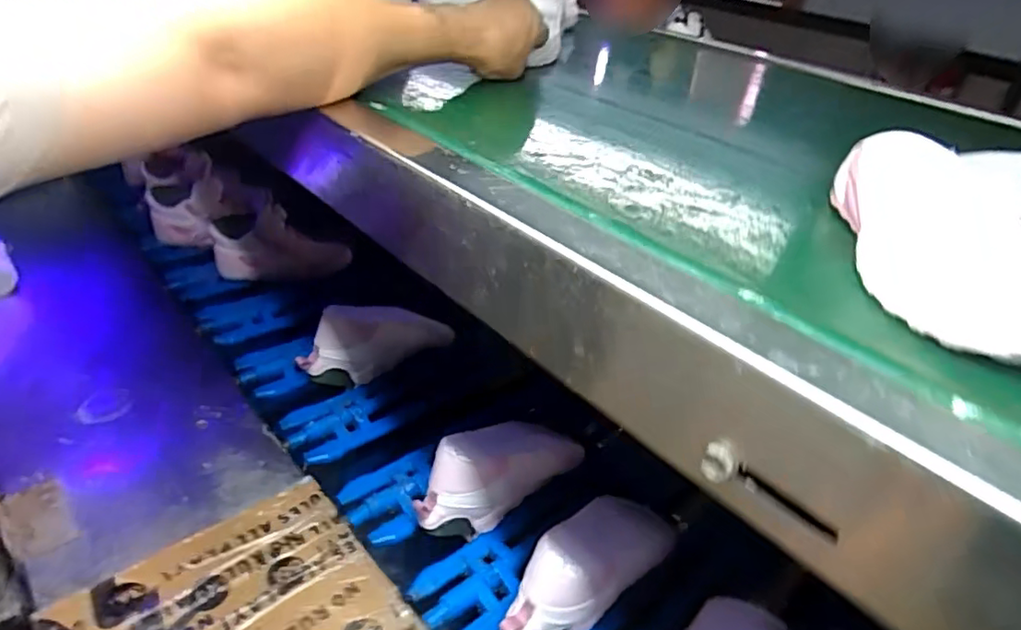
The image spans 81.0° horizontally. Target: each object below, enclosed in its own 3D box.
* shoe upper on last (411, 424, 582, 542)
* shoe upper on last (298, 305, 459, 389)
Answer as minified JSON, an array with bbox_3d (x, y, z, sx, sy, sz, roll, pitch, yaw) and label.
[{"bbox_3d":[-0.013,0.170,0.660,0.209,0.093,0.072,-10,35,-41],"label":"shoe upper on last"},{"bbox_3d":[-0.191,0.025,0.819,0.198,0.088,0.097,-20,43,-32],"label":"shoe upper on last"}]

